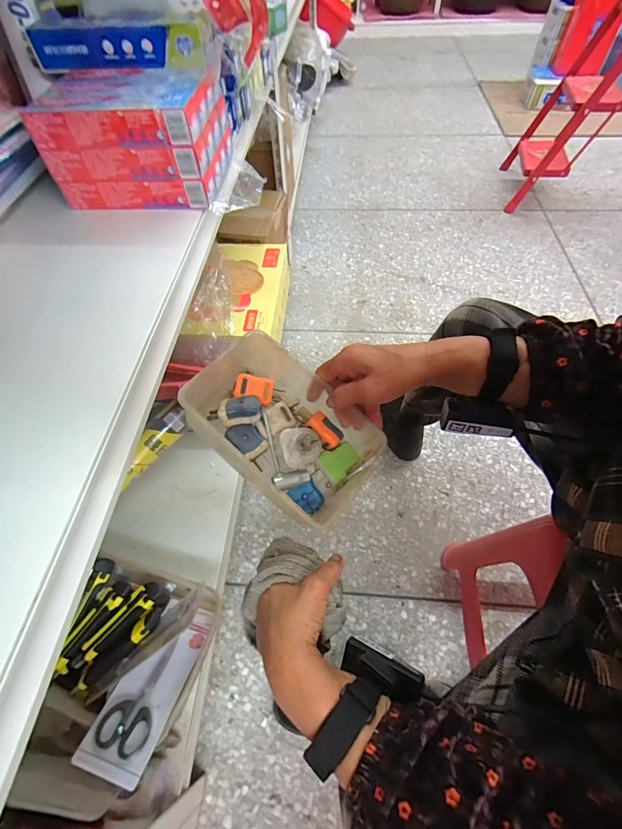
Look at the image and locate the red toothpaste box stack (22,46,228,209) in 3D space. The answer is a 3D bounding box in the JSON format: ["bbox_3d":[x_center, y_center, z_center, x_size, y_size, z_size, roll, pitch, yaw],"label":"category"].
[{"bbox_3d":[-0.242,-0.407,0.533,0.209,0.116,0.187,3,56,4],"label":"red toothpaste box stack"}]

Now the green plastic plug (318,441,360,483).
[{"bbox_3d":[0.034,0.052,0.431,0.043,0.005,0.038,-41,94,-13],"label":"green plastic plug"}]

